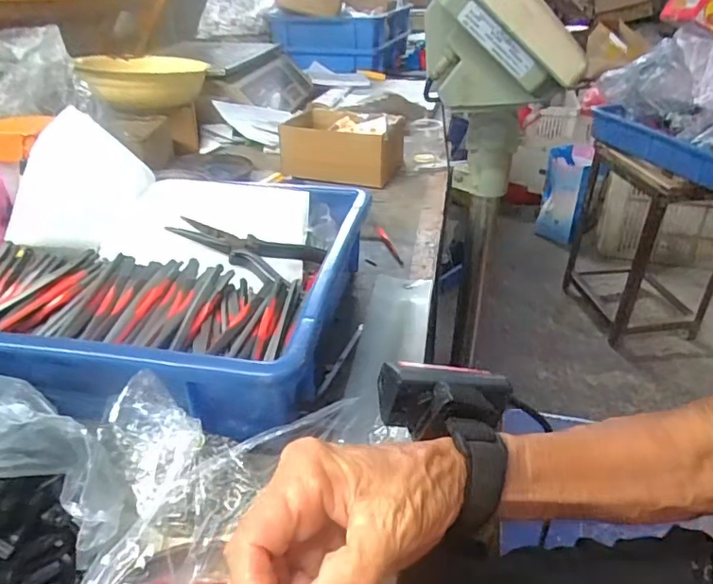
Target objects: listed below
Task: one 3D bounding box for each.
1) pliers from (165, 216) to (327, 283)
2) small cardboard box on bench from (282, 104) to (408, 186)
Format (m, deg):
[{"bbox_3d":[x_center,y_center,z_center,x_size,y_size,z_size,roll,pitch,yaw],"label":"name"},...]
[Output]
[{"bbox_3d":[-0.094,-0.036,0.479,0.131,0.016,0.064,12,30,-11],"label":"pliers"},{"bbox_3d":[-0.019,-0.203,0.760,0.154,0.070,0.123,9,33,13],"label":"small cardboard box on bench"}]

